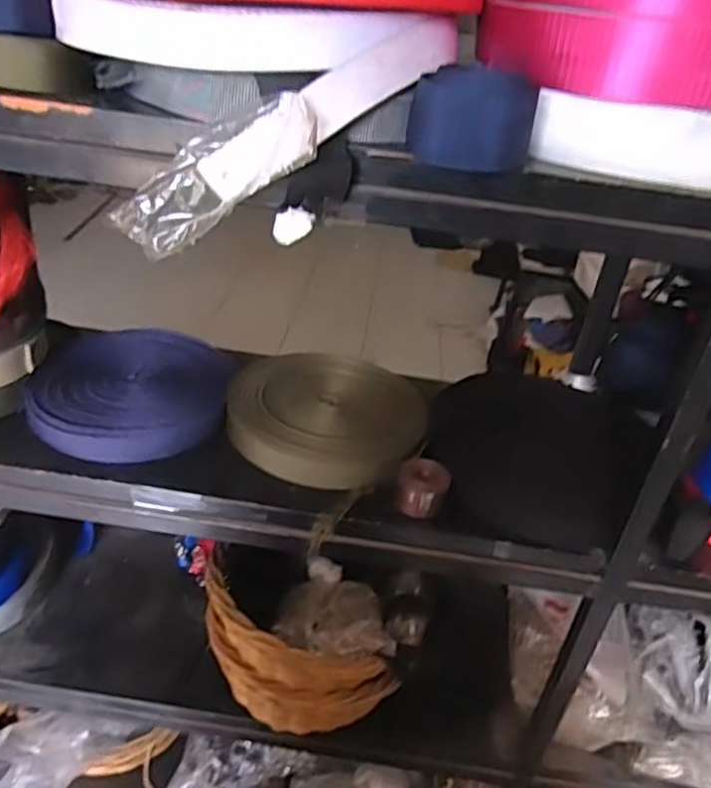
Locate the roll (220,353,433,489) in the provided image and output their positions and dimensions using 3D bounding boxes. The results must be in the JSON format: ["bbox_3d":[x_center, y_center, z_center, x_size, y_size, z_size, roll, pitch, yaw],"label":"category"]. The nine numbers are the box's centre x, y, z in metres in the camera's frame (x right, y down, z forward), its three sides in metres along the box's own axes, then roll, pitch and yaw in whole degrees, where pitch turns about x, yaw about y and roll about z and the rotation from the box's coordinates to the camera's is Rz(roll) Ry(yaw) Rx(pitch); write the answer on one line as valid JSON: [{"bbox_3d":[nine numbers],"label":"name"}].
[{"bbox_3d":[-0.027,0.018,0.574,0.168,0.041,0.138,13,32,9],"label":"roll"}]

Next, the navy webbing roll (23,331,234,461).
[{"bbox_3d":[-0.194,-0.006,0.576,0.162,0.024,0.176,6,31,-3],"label":"navy webbing roll"}]

